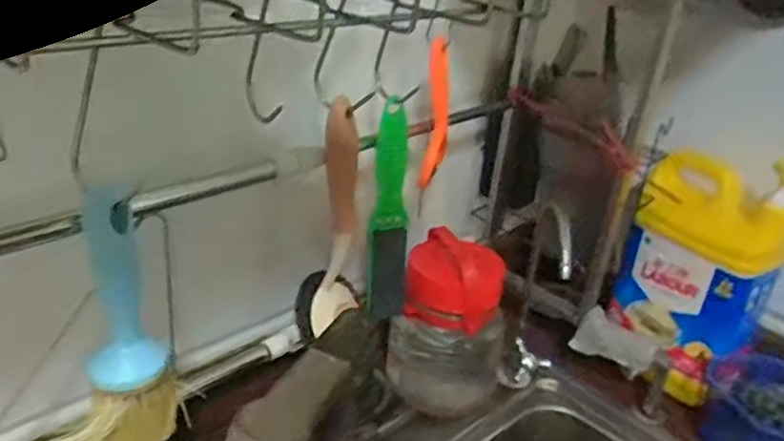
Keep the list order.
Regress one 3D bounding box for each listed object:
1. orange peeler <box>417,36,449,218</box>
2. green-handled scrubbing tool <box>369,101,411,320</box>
[{"bbox_3d":[0.041,-0.089,0.626,0.023,0.153,0.025,7,27,3],"label":"orange peeler"},{"bbox_3d":[-0.002,-0.002,0.620,0.037,0.216,0.024,7,27,4],"label":"green-handled scrubbing tool"}]

